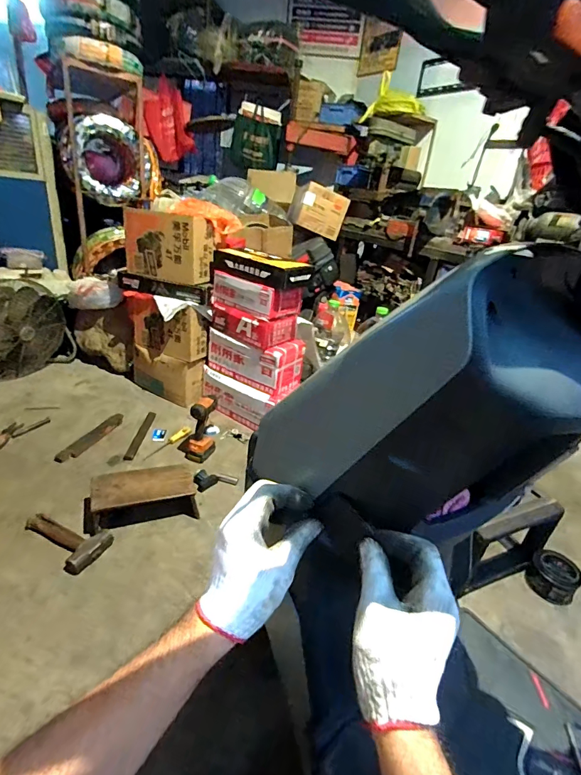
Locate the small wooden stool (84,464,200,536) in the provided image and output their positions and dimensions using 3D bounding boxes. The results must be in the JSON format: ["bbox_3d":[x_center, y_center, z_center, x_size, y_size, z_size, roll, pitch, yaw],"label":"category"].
[{"bbox_3d":[-0.479,0.346,1.227,0.334,0.100,0.169,-4,29,-23],"label":"small wooden stool"}]

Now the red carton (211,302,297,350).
[{"bbox_3d":[-0.153,-0.282,1.646,0.307,0.117,0.206,25,31,30],"label":"red carton"}]

